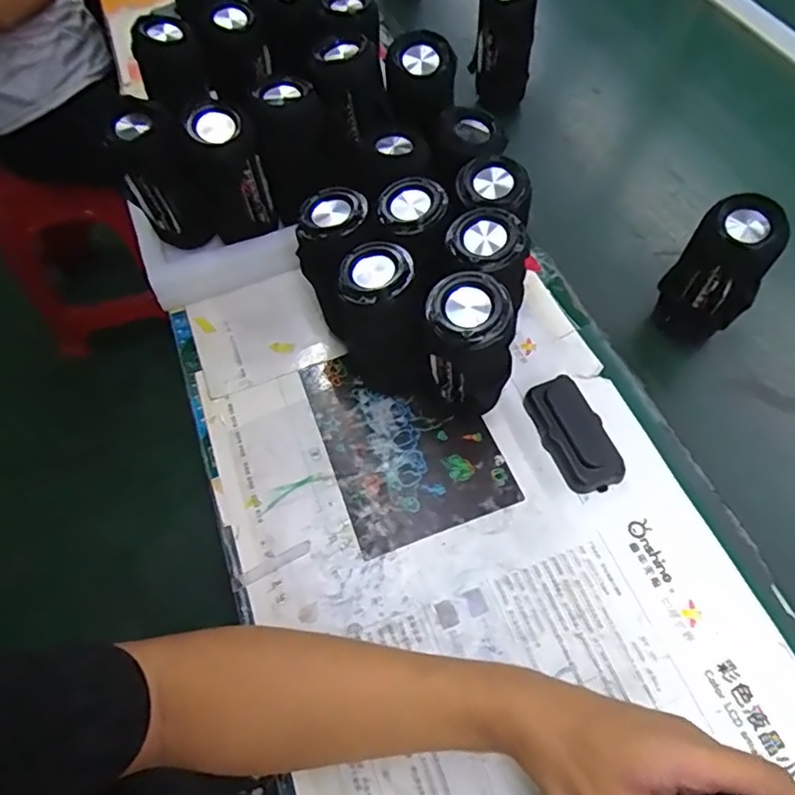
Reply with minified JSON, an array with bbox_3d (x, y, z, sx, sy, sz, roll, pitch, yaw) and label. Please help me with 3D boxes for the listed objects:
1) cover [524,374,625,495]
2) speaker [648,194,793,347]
[{"bbox_3d":[0.155,0.032,0.513,0.048,0.027,0.106,-19,61,-7],"label":"cover"},{"bbox_3d":[0.285,-0.106,0.521,0.064,0.137,0.061,-17,61,-7],"label":"speaker"}]

